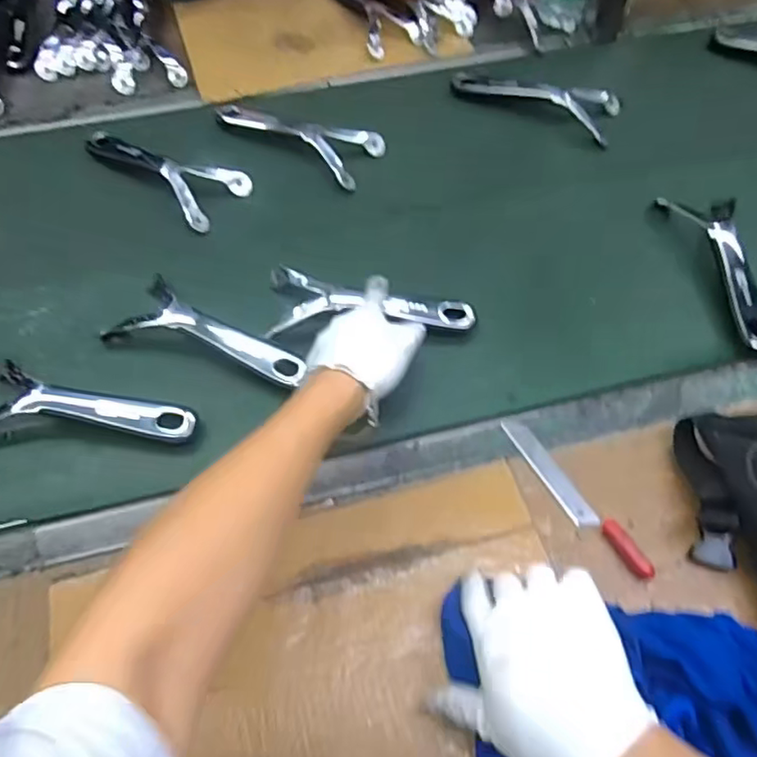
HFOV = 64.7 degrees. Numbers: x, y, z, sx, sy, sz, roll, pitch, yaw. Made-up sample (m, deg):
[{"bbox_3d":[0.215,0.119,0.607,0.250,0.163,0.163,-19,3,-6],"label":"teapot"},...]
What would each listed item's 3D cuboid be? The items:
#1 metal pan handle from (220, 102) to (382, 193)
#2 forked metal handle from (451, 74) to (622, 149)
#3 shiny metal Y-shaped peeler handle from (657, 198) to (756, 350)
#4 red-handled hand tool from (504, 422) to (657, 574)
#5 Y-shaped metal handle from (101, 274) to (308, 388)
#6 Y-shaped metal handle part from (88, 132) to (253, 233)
[{"bbox_3d":[-0.092,-0.282,0.688,0.187,0.021,0.084,26,63,14],"label":"metal pan handle"},{"bbox_3d":[0.187,-0.339,0.719,0.196,0.014,0.096,21,62,12],"label":"forked metal handle"},{"bbox_3d":[0.351,-0.112,0.587,0.069,0.024,0.190,-8,60,-5],"label":"shiny metal Y-shaped peeler handle"},{"bbox_3d":[0.155,0.093,0.479,0.023,0.011,0.156,-32,65,-17],"label":"red-handled hand tool"},{"bbox_3d":[-0.150,-0.036,0.543,0.184,0.034,0.071,22,62,12],"label":"Y-shaped metal handle"},{"bbox_3d":[-0.234,-0.233,0.662,0.183,0.019,0.087,33,65,17],"label":"Y-shaped metal handle part"}]

